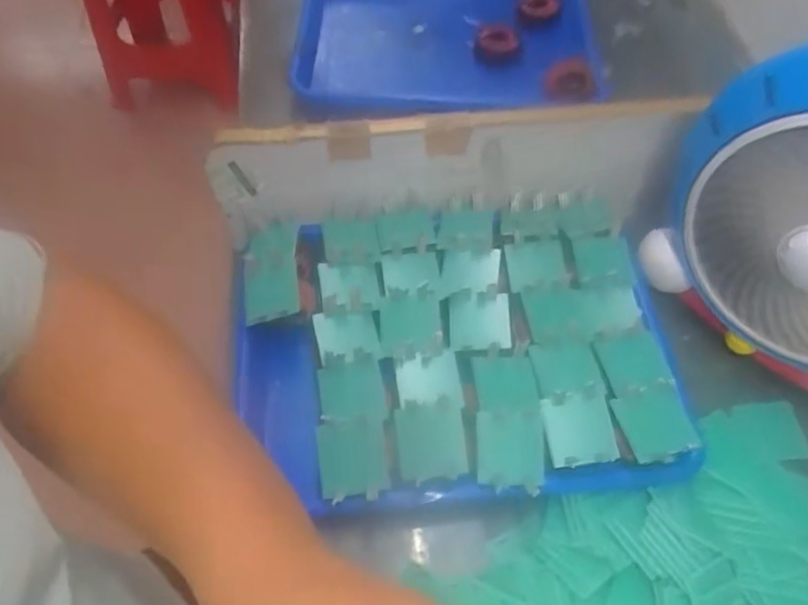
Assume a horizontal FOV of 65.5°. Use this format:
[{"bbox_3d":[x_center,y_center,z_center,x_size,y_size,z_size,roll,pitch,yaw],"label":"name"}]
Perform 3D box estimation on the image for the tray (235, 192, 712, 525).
[{"bbox_3d":[0.030,0.037,0.490,0.310,0.077,0.238,-6,56,-4],"label":"tray"}]

